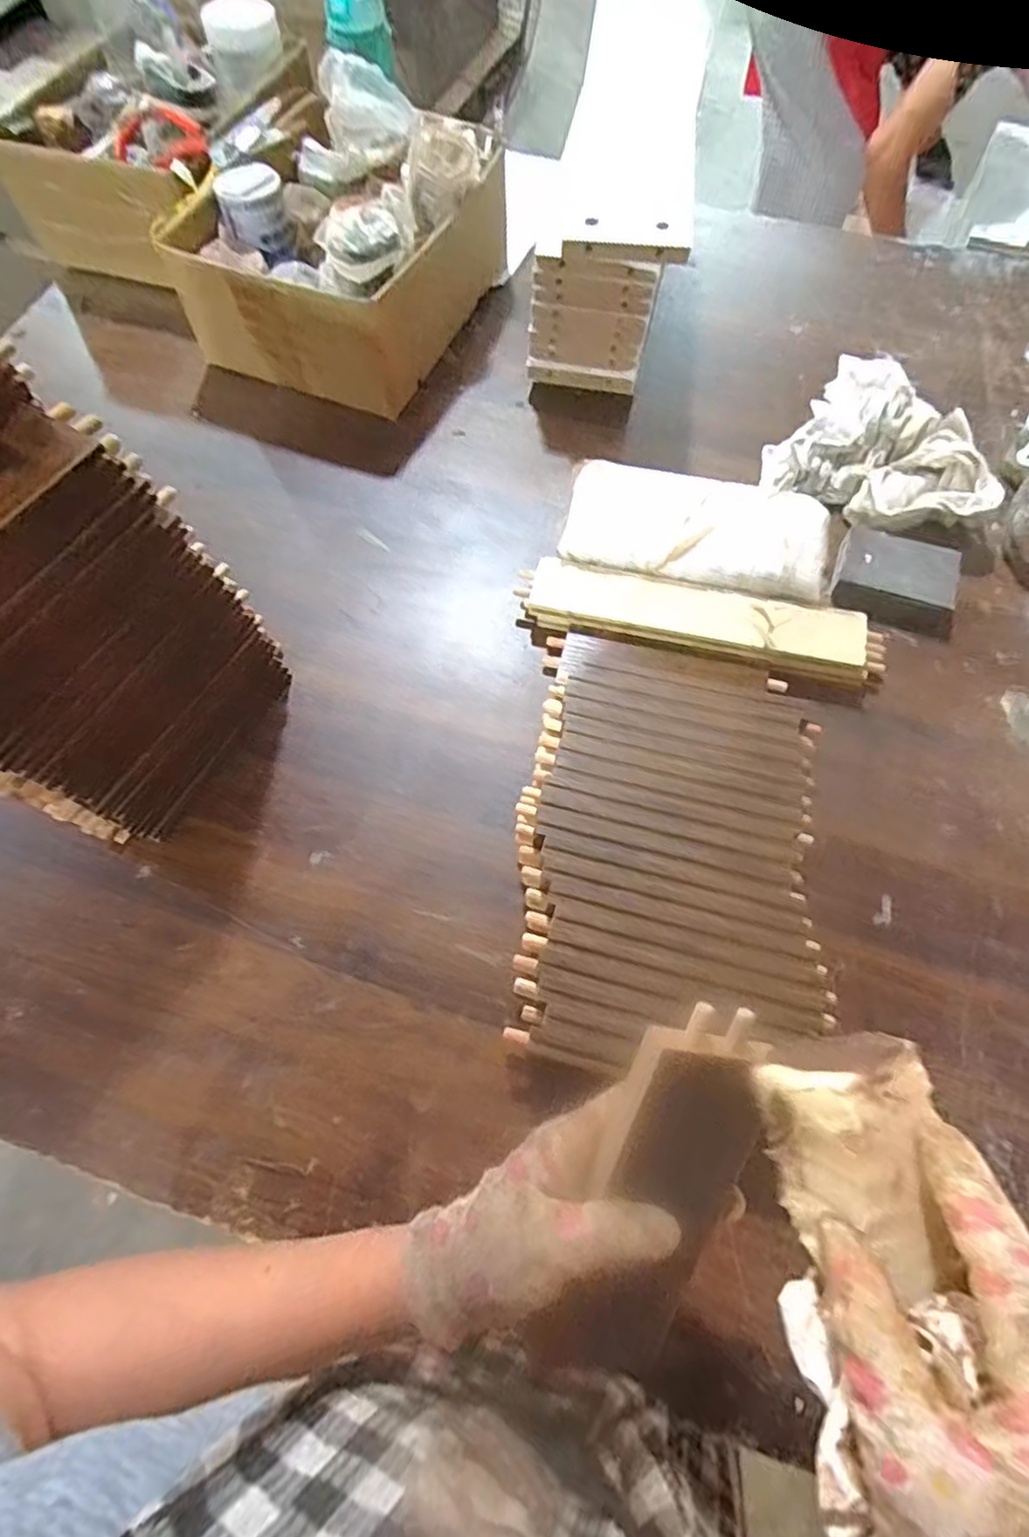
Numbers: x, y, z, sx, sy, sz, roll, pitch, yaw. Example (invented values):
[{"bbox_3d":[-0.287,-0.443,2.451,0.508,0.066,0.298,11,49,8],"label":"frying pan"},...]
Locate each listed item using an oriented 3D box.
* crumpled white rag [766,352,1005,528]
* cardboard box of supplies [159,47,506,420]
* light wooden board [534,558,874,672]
[{"bbox_3d":[0.358,-0.323,0.654,0.203,0.053,0.201,13,68,7],"label":"crumpled white rag"},{"bbox_3d":[-0.179,-0.539,0.688,0.239,0.159,0.295,24,70,11],"label":"cardboard box of supplies"},{"bbox_3d":[0.157,-0.137,0.577,0.283,0.011,0.052,12,73,7],"label":"light wooden board"}]

